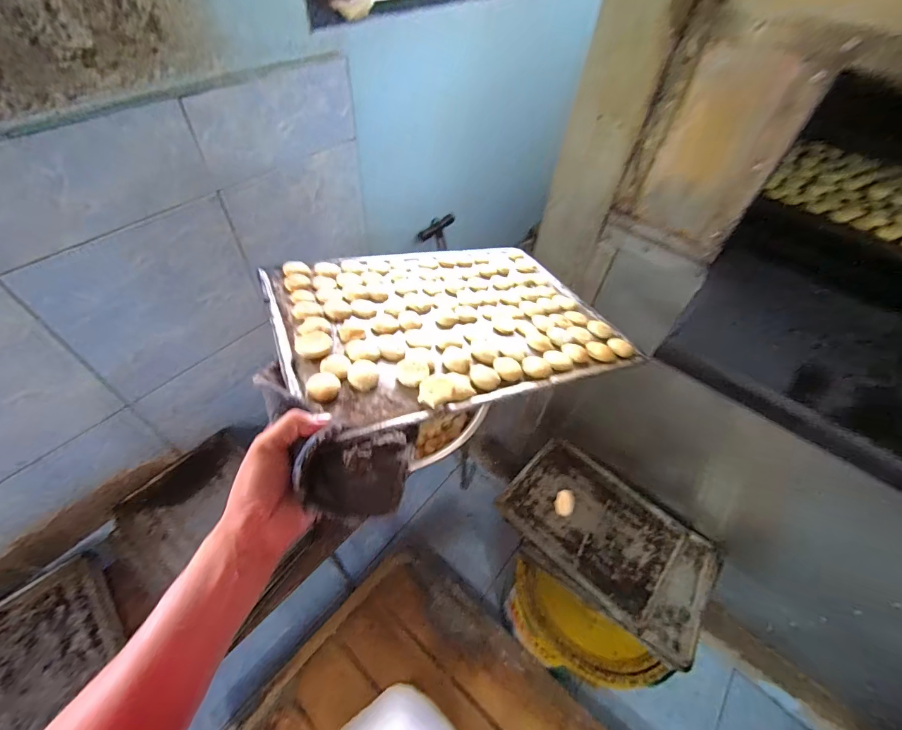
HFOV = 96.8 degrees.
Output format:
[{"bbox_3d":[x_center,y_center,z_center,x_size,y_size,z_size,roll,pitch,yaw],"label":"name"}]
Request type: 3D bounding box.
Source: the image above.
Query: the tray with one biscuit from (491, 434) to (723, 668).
[{"bbox_3d":[0.431,0.462,1.093,0.545,0.030,0.336,35,57,20],"label":"tray with one biscuit"}]

